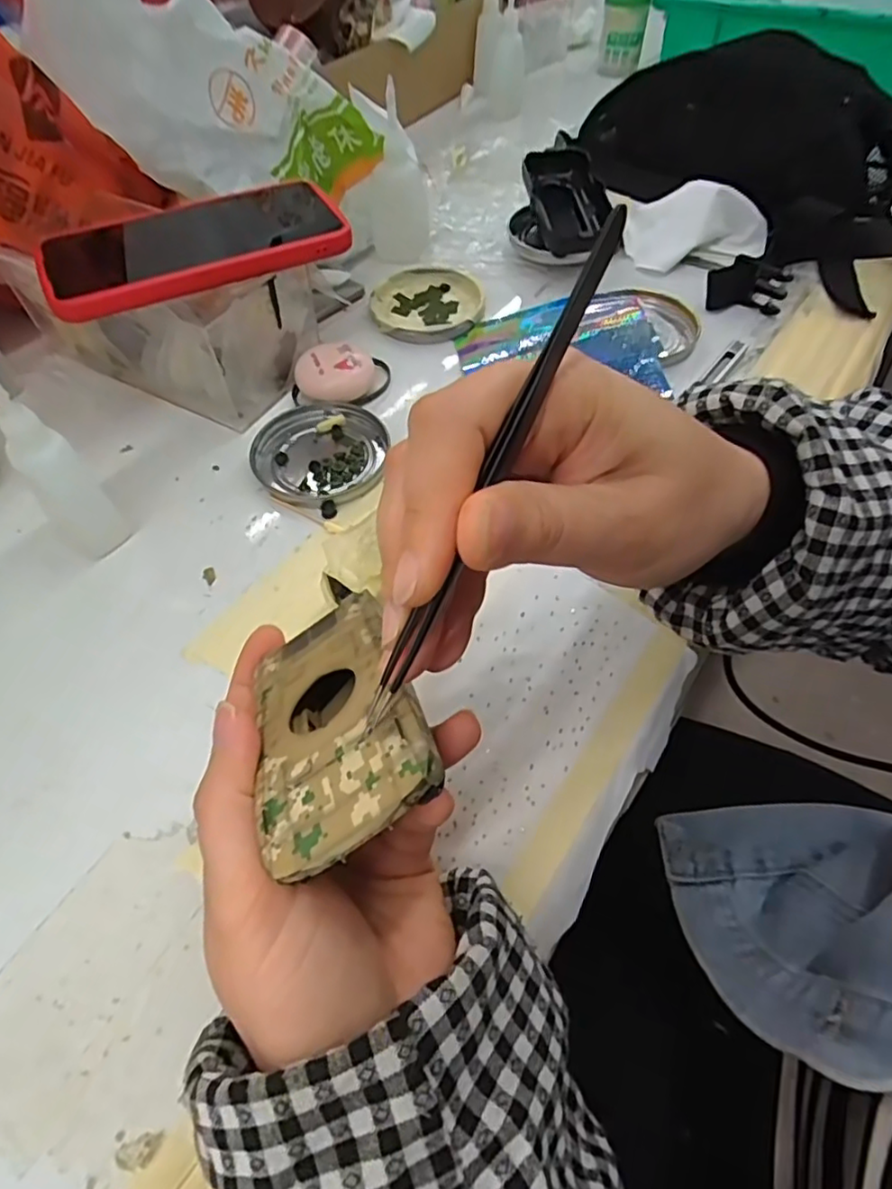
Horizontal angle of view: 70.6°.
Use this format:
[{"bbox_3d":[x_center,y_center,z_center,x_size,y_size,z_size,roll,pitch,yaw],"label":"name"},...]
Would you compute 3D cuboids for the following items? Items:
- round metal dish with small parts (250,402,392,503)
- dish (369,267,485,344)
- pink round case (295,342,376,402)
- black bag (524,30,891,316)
[{"bbox_3d":[-0.075,-0.084,0.371,0.075,0.008,0.077,0,56,0],"label":"round metal dish with small parts"},{"bbox_3d":[-0.014,-0.211,0.456,0.078,0.013,0.078,4,56,3],"label":"dish"},{"bbox_3d":[-0.069,-0.138,0.398,0.048,0.024,0.039,-12,56,-8],"label":"pink round case"},{"bbox_3d":[0.216,-0.335,0.484,0.278,0.090,0.249,16,57,11],"label":"black bag"}]

